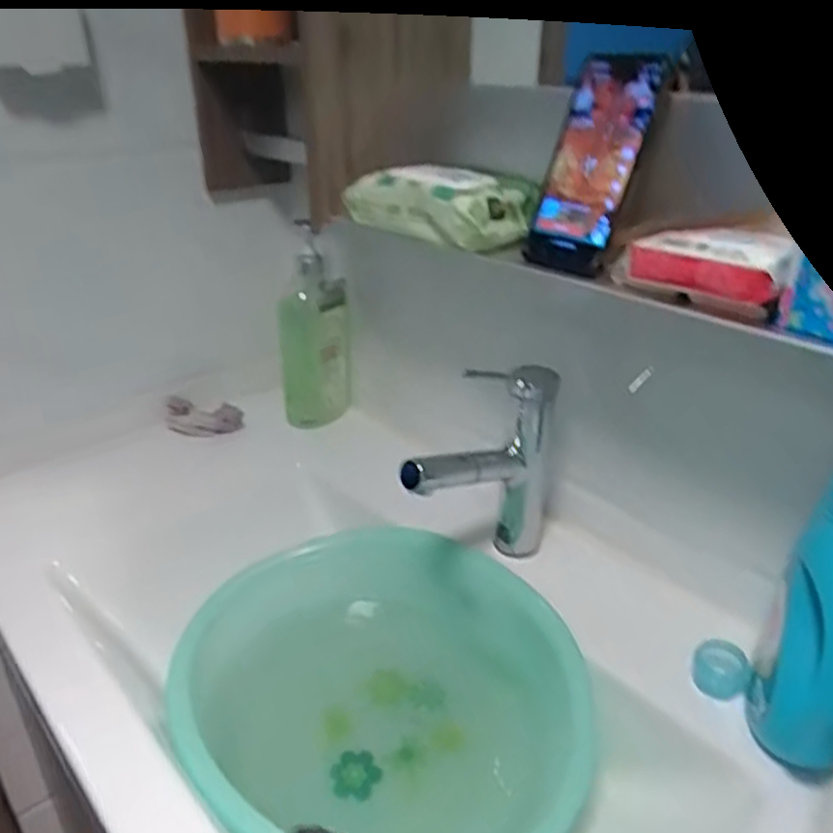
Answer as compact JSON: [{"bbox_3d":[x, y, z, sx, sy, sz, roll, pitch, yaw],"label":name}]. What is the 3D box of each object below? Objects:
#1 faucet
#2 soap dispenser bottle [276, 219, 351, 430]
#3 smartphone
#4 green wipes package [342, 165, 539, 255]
[{"bbox_3d":[0.069,0.064,0.680,0.043,0.202,0.196,26,36,38],"label":"faucet"},{"bbox_3d":[-0.140,-0.112,0.967,0.095,0.285,0.061,-3,28,-9],"label":"soap dispenser bottle"},{"bbox_3d":[0.138,-0.197,0.559,0.012,0.163,0.073,-2,25,-45],"label":"smartphone"},{"bbox_3d":[0.021,-0.204,0.672,0.189,0.055,0.100,25,36,37],"label":"green wipes package"}]

